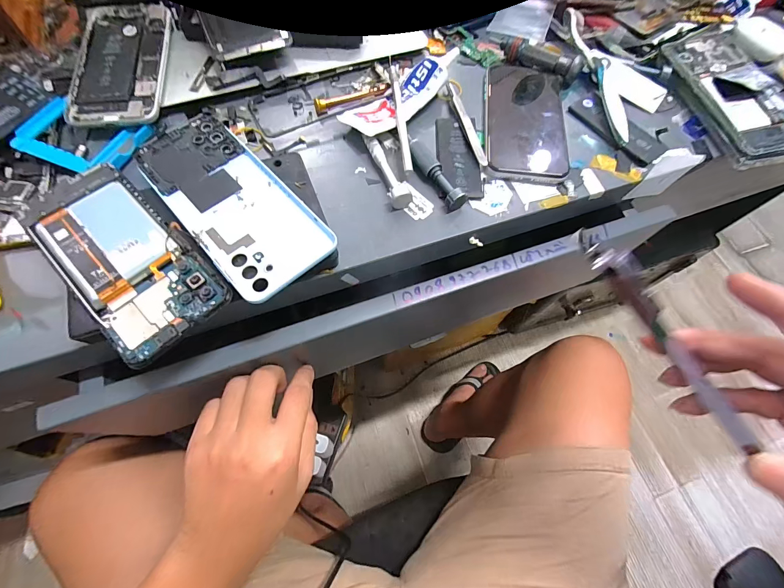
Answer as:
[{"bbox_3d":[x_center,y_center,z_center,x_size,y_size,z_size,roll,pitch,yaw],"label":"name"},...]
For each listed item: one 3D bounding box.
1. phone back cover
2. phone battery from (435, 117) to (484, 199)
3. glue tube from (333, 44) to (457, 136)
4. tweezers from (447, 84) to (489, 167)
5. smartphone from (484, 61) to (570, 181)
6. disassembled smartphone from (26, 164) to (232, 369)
[{"bbox_3d":[-0.120,-0.071,0.260,0.077,0.009,0.170,-38,74,-17],"label":"phone back cover"},{"bbox_3d":[0.061,-0.127,0.316,0.039,0.007,0.094,1,63,-2],"label":"phone battery"},{"bbox_3d":[0.017,-0.192,0.325,0.137,0.023,0.040,-37,71,-19],"label":"glue tube"},{"bbox_3d":[0.071,-0.163,0.326,0.011,0.012,0.101,-12,65,-9],"label":"tweezers"},{"bbox_3d":[0.130,-0.172,0.333,0.075,0.016,0.144,6,63,0],"label":"smartphone"},{"bbox_3d":[-0.182,-0.028,0.234,0.147,0.008,0.073,42,69,17],"label":"disassembled smartphone"}]

